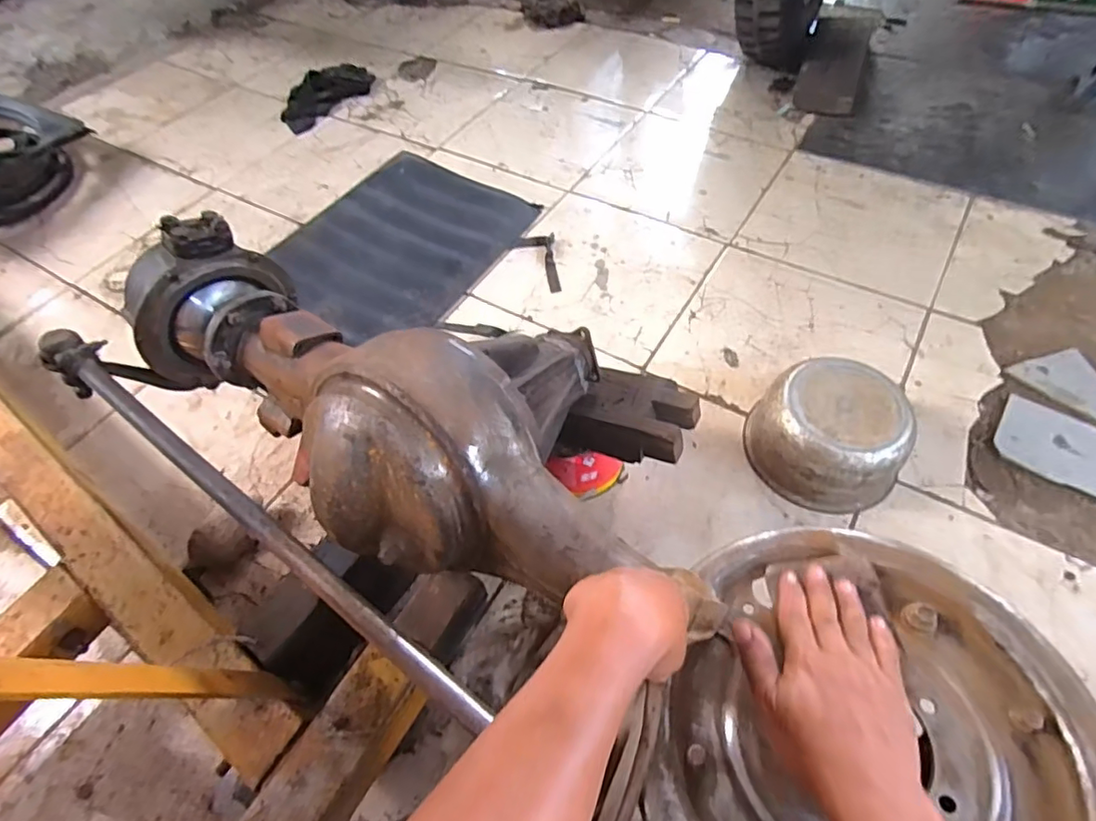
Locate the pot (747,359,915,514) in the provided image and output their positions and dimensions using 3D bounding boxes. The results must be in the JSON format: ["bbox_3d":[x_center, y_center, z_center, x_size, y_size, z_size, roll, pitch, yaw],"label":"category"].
[{"bbox_3d":[0.432,0.036,0.868,0.221,0.124,0.202,-2,56,3],"label":"pot"}]

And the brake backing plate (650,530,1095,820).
[{"bbox_3d":[0.221,0.225,0.381,0.265,0.042,0.284,-2,56,3],"label":"brake backing plate"}]

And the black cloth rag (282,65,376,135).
[{"bbox_3d":[-0.647,-0.927,1.644,0.137,0.051,0.338,26,62,20],"label":"black cloth rag"}]

